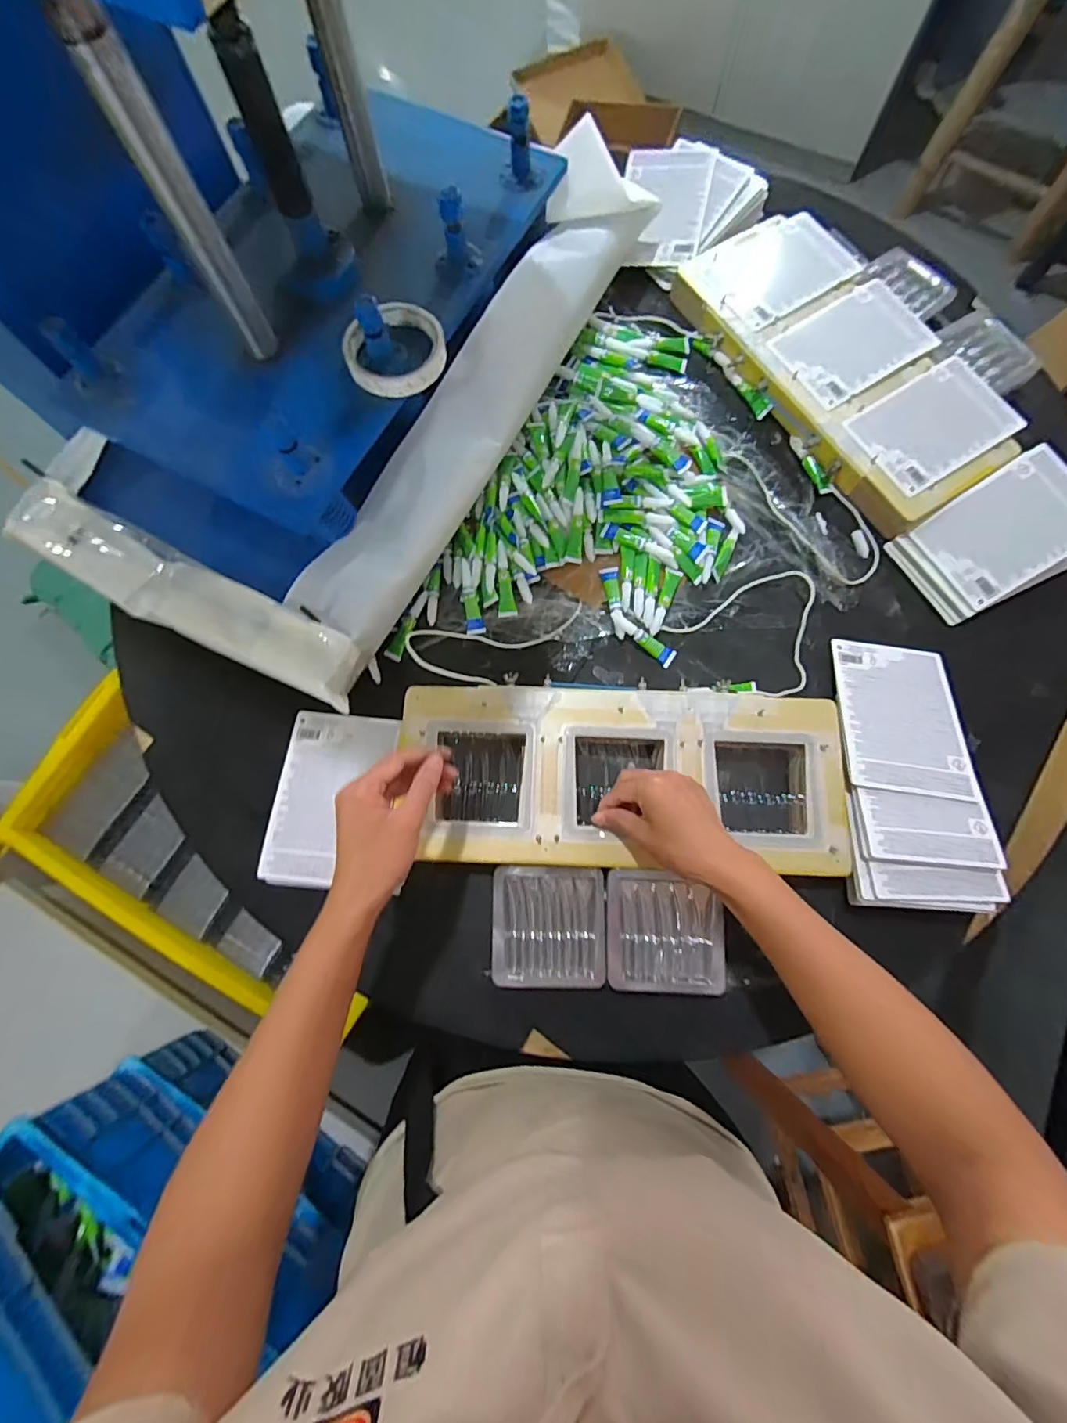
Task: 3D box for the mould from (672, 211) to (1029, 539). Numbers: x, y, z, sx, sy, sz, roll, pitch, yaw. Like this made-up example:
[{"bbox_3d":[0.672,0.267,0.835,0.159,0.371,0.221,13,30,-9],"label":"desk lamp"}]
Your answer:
[{"bbox_3d":[0.365,-0.420,0.616,0.205,0.051,0.429,-33,78,-7],"label":"mould"}]

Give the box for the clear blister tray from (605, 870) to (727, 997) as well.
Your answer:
[{"bbox_3d":[0.120,0.202,0.470,0.102,0.012,0.104,2,76,1],"label":"clear blister tray"}]

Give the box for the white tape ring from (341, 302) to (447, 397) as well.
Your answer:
[{"bbox_3d":[-0.125,-0.328,0.467,0.088,0.019,0.086,0,76,1],"label":"white tape ring"}]

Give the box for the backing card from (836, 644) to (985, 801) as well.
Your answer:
[{"bbox_3d":[0.372,0.004,0.516,0.117,0.009,0.167,10,62,5],"label":"backing card"}]

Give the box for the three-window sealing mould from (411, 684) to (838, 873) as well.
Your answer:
[{"bbox_3d":[0.085,0.065,0.505,0.413,0.040,0.168,2,76,1],"label":"three-window sealing mould"}]

